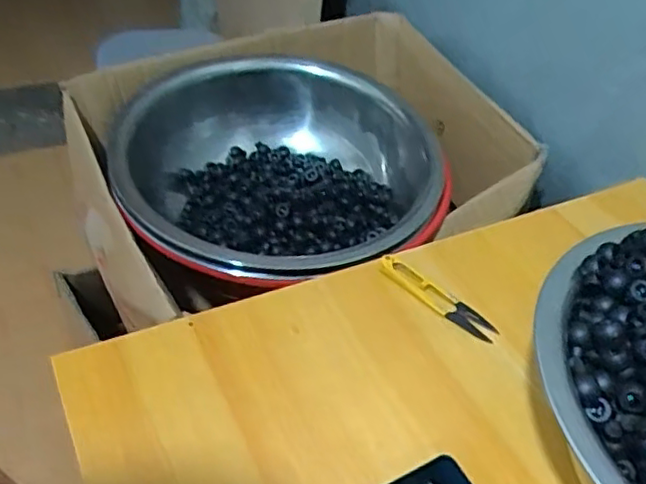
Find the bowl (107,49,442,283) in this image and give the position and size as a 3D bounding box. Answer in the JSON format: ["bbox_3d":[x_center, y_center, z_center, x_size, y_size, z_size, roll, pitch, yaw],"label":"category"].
[{"bbox_3d":[-0.036,-0.069,0.678,0.301,0.099,0.323,4,43,-4],"label":"bowl"}]

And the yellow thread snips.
[{"bbox_3d":[0.088,0.044,0.503,0.107,0.008,0.022,33,49,25],"label":"yellow thread snips"}]

